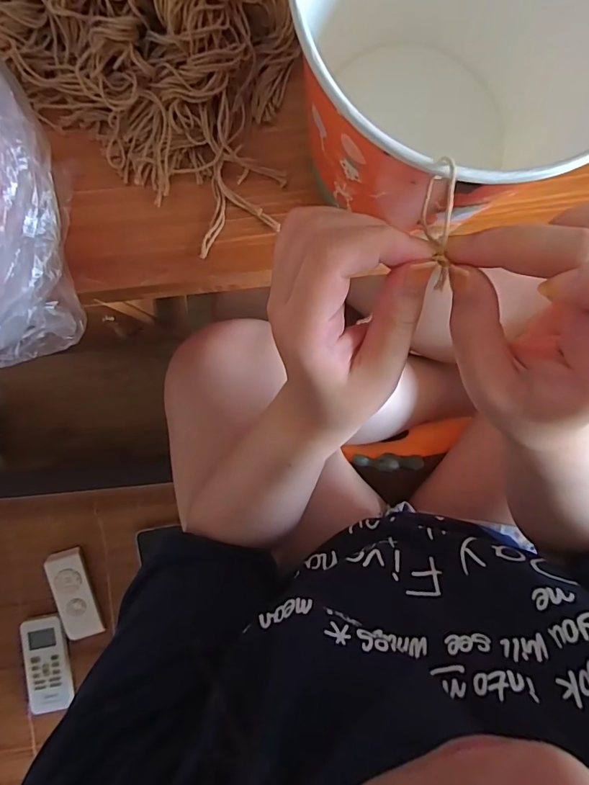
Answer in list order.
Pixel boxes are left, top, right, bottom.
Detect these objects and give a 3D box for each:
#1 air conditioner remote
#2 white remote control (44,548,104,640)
[{"bbox_3d":[-0.356,0.390,0.631,0.053,0.018,0.138,-4,92,-2],"label":"air conditioner remote"},{"bbox_3d":[-0.316,0.289,0.630,0.048,0.022,0.124,-17,92,-1],"label":"white remote control"}]

